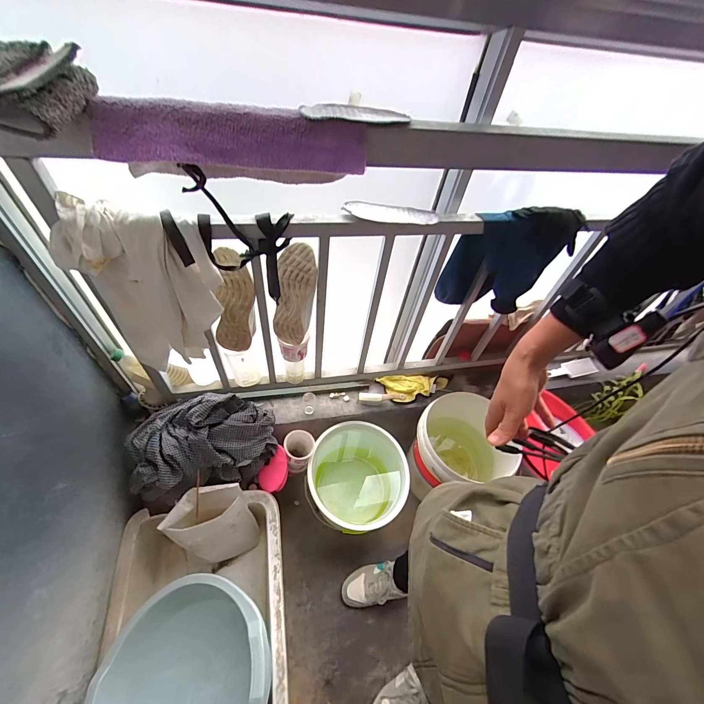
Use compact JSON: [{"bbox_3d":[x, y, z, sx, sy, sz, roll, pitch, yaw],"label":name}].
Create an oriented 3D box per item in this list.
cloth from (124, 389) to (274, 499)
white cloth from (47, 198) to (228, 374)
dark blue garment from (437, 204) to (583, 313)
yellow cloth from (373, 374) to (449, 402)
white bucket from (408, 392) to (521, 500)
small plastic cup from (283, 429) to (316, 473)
[{"bbox_3d":[-0.406,0.251,0.926,0.379,0.237,0.203,-11,54,-16],"label":"cloth"},{"bbox_3d":[-0.363,-0.101,0.641,0.212,0.339,0.076,-8,53,-14],"label":"white cloth"},{"bbox_3d":[0.357,-0.192,0.769,0.262,0.234,0.103,-12,54,-17],"label":"dark blue garment"},{"bbox_3d":[0.218,0.118,1.163,0.247,0.024,0.097,-4,53,-11],"label":"yellow cloth"},{"bbox_3d":[0.322,0.337,1.141,0.262,0.324,0.250,4,51,-5],"label":"white bucket"},{"bbox_3d":[-0.159,0.307,1.028,0.084,0.132,0.082,4,51,-5],"label":"small plastic cup"}]

